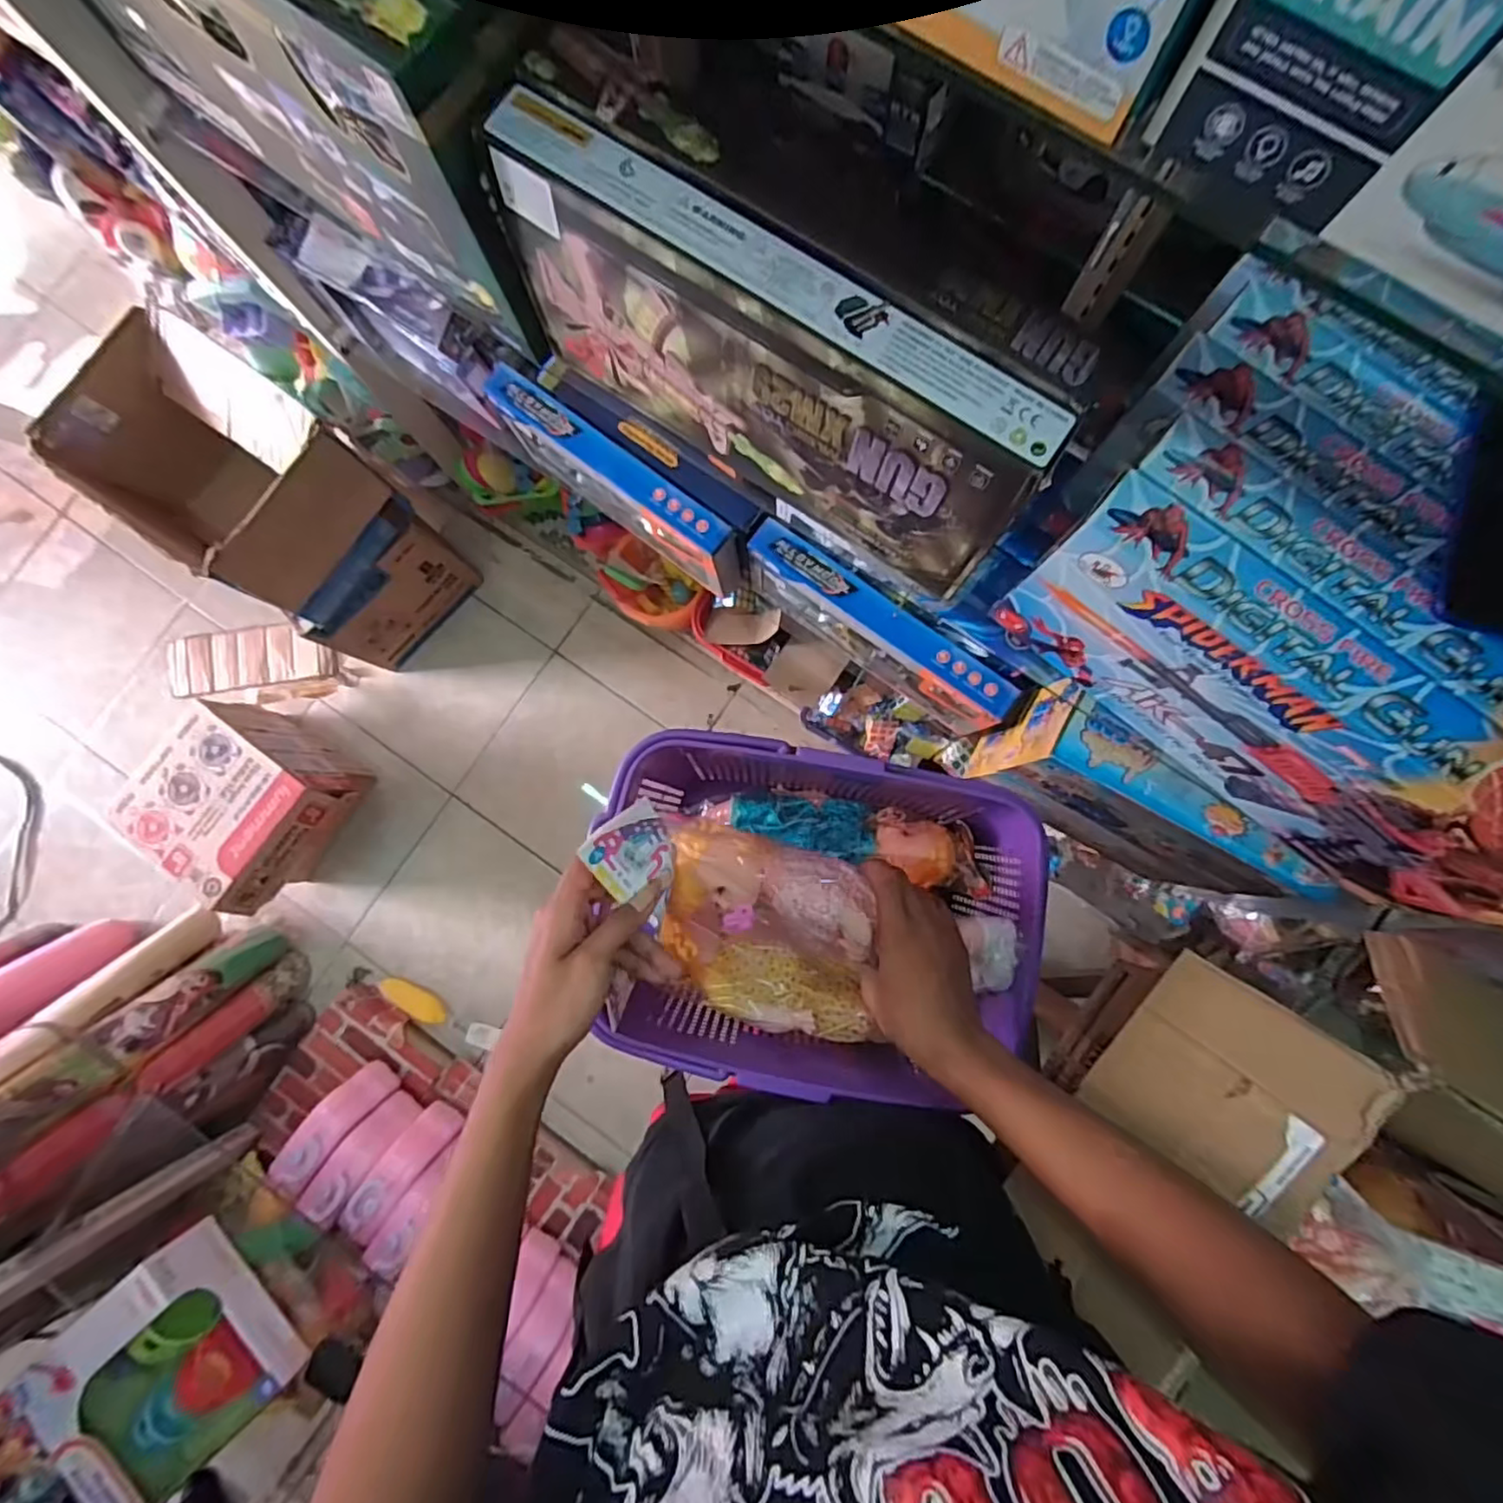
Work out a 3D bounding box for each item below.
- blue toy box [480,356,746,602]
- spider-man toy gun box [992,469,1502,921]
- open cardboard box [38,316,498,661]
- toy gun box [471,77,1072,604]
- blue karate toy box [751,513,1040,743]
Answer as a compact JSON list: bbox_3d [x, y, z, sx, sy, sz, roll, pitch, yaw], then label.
[{"bbox_3d":[-0.165,-0.335,0.840,0.351,0.136,0.050,36,87,5],"label":"blue toy box"},{"bbox_3d":[0.379,-0.027,0.481,0.392,0.183,0.051,39,87,5],"label":"spider-man toy gun box"},{"bbox_3d":[-0.863,-0.446,1.211,0.451,0.490,0.297,36,87,5],"label":"open cardboard box"},{"bbox_3d":[0.017,-0.289,0.508,0.421,0.188,0.081,33,86,5],"label":"toy gun box"},{"bbox_3d":[0.160,-0.143,0.823,0.359,0.159,0.062,34,86,5],"label":"blue karate toy box"}]

